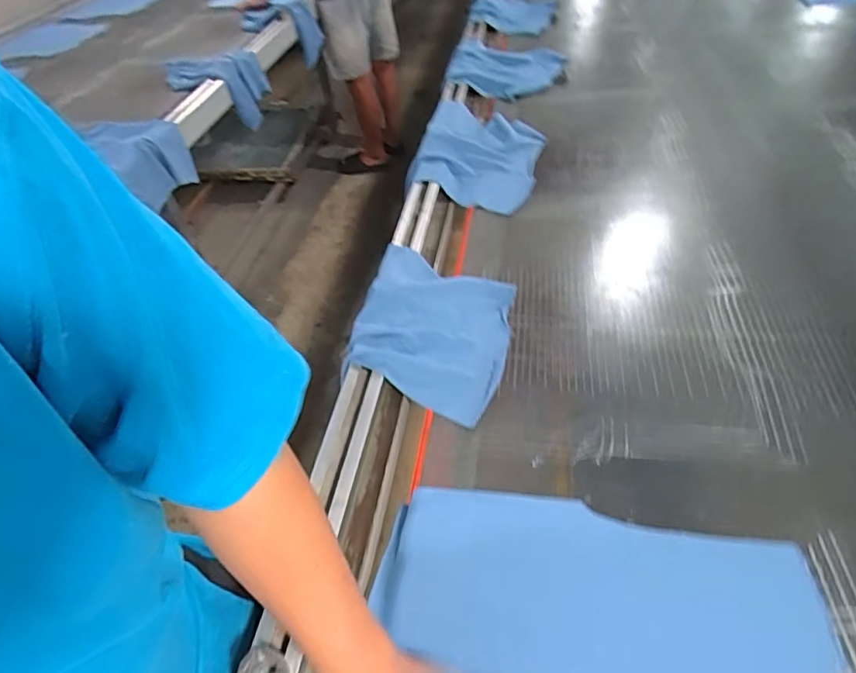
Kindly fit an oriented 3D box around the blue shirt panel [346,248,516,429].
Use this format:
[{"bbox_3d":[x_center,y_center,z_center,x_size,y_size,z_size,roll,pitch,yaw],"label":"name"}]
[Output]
[{"bbox_3d":[0.007,-0.018,0.751,0.221,0.047,0.272,12,48,16],"label":"blue shirt panel"}]

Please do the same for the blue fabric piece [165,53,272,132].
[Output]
[{"bbox_3d":[-0.660,-0.757,1.602,0.314,0.163,0.184,0,47,6],"label":"blue fabric piece"}]

